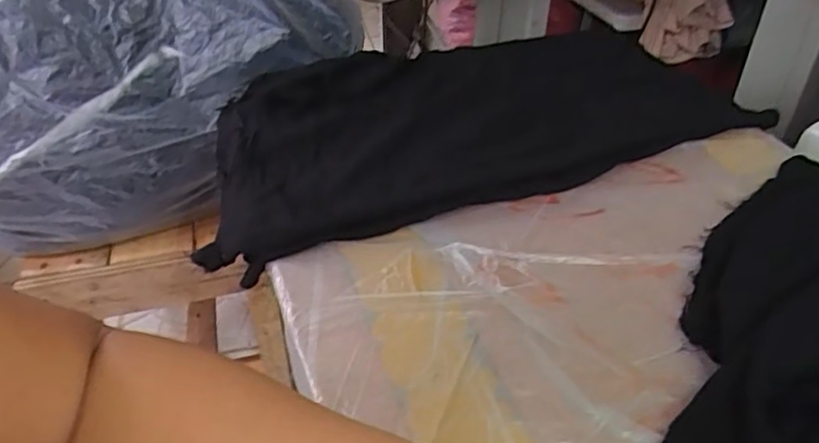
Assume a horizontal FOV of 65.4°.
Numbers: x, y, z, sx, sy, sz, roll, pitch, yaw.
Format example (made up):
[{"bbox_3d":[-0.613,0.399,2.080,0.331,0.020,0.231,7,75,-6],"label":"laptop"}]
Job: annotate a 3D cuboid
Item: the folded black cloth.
[{"bbox_3d":[0.051,-0.116,0.632,0.517,0.036,0.278,-16,44,-21],"label":"folded black cloth"}]

